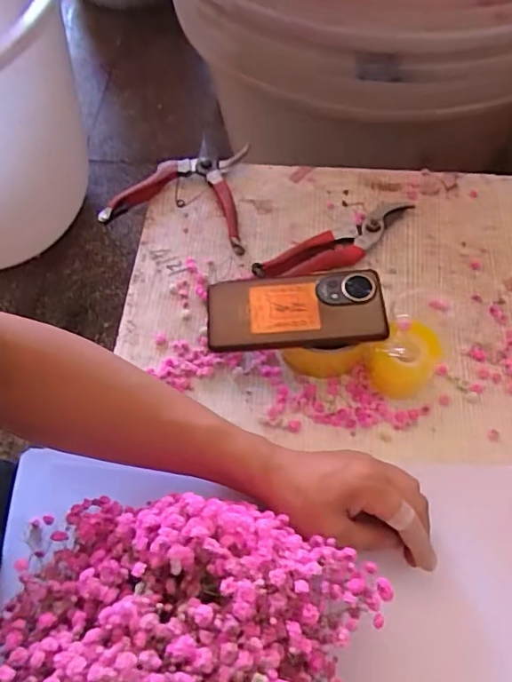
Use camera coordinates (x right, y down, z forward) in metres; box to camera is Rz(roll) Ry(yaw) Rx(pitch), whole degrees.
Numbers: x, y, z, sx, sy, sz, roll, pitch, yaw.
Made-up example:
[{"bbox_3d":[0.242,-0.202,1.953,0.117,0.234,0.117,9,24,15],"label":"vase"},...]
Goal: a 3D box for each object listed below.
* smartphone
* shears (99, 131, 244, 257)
[{"bbox_3d":[0.036,-0.028,0.496,0.159,0.016,0.073,-3,62,0],"label":"smartphone"},{"bbox_3d":[-0.075,-0.176,0.624,0.167,0.016,0.139,15,64,10],"label":"shears"}]

